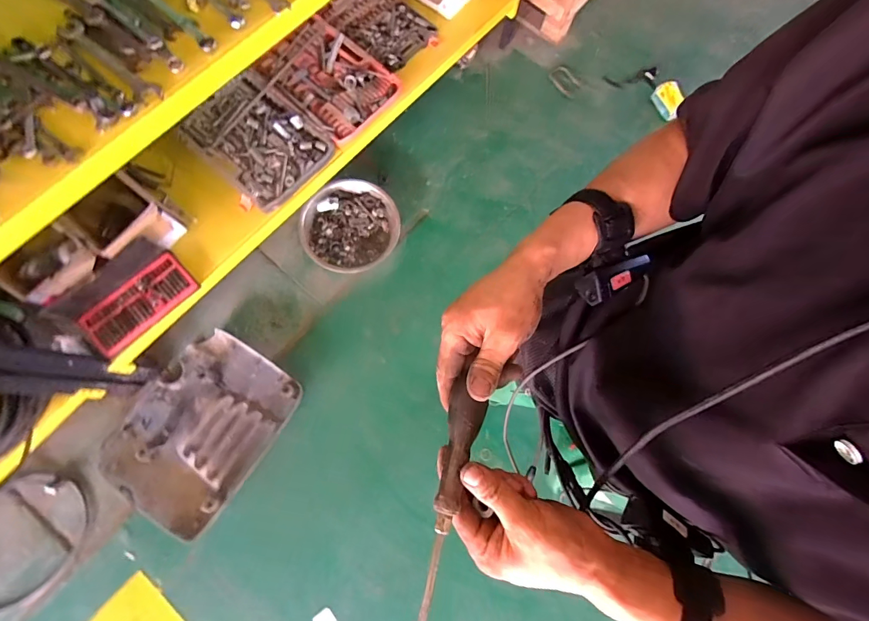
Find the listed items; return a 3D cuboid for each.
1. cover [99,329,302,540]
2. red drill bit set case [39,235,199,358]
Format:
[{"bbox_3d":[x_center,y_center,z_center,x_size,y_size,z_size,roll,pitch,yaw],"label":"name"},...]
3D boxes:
[{"bbox_3d":[-0.758,0.370,1.283,0.436,0.074,0.549,32,76,8],"label":"cover"},{"bbox_3d":[-0.857,-0.037,1.116,0.160,0.113,0.306,44,77,6],"label":"red drill bit set case"}]

